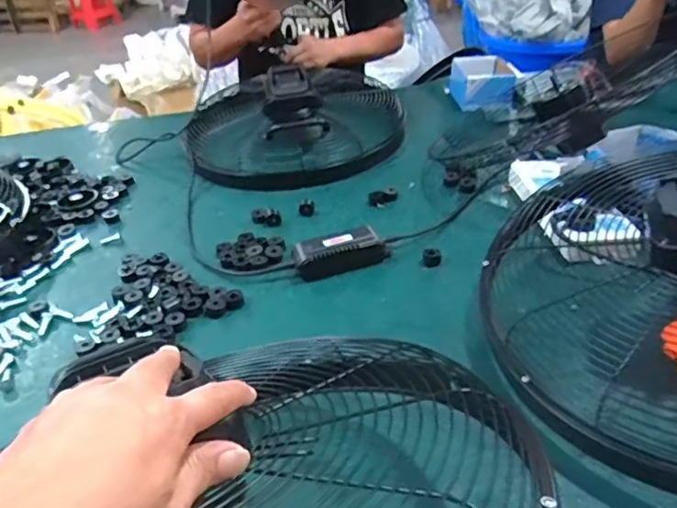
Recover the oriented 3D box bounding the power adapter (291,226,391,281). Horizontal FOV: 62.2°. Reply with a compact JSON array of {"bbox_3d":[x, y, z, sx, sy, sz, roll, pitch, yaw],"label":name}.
[{"bbox_3d":[0.002,-0.003,0.760,0.123,0.034,0.051,-12,35,-9],"label":"power adapter"}]

